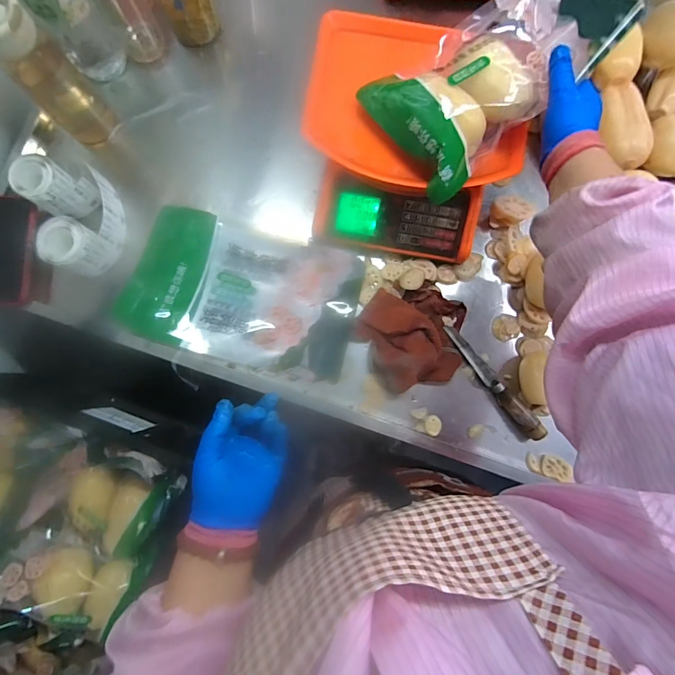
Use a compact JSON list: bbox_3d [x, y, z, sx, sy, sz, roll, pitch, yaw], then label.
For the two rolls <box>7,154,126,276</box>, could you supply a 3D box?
[{"bbox_3d":[-0.389,-0.183,0.579,0.109,0.072,0.176,-21,84,-2],"label":"two rolls"}]

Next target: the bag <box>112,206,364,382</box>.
[{"bbox_3d":[-0.138,-0.067,0.592,0.332,0.033,0.204,14,84,2],"label":"bag"}]

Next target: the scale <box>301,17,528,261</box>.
[{"bbox_3d":[0.102,-0.270,0.541,0.281,0.160,0.267,10,84,2],"label":"scale"}]

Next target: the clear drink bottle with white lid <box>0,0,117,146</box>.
[{"bbox_3d":[-0.398,-0.357,0.536,0.059,0.209,0.078,34,85,4],"label":"clear drink bottle with white lid"}]

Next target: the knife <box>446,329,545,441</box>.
[{"bbox_3d":[0.234,0.065,0.585,0.023,0.031,0.205,-37,85,-3],"label":"knife"}]

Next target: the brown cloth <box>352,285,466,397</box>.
[{"bbox_3d":[0.120,-0.006,0.582,0.161,0.038,0.155,-31,84,-3],"label":"brown cloth"}]

